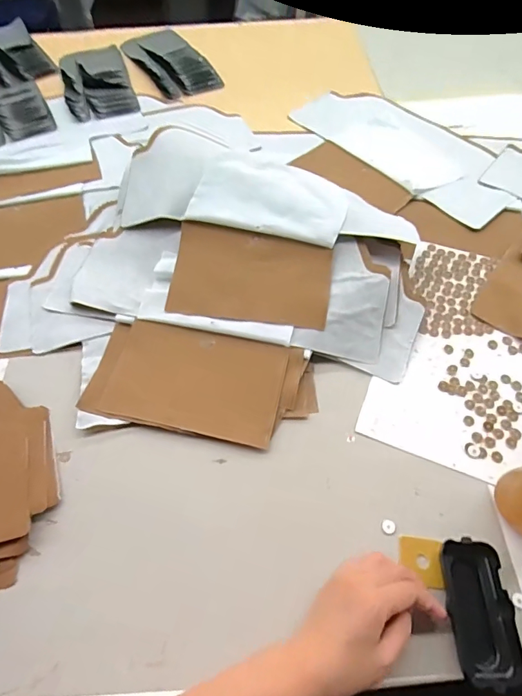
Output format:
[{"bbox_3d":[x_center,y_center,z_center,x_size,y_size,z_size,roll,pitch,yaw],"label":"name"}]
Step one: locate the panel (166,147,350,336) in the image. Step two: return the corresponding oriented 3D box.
[{"bbox_3d":[-0.001,-0.145,0.580,0.202,0.020,0.231,12,82,8],"label":"panel"}]

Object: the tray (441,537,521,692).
[{"bbox_3d":[0.195,0.232,0.389,0.049,0.019,0.108,-1,57,2],"label":"tray"}]

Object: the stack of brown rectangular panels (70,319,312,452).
[{"bbox_3d":[-0.072,0.042,0.527,0.263,0.020,0.127,11,60,9],"label":"stack of brown rectangular panels"}]

